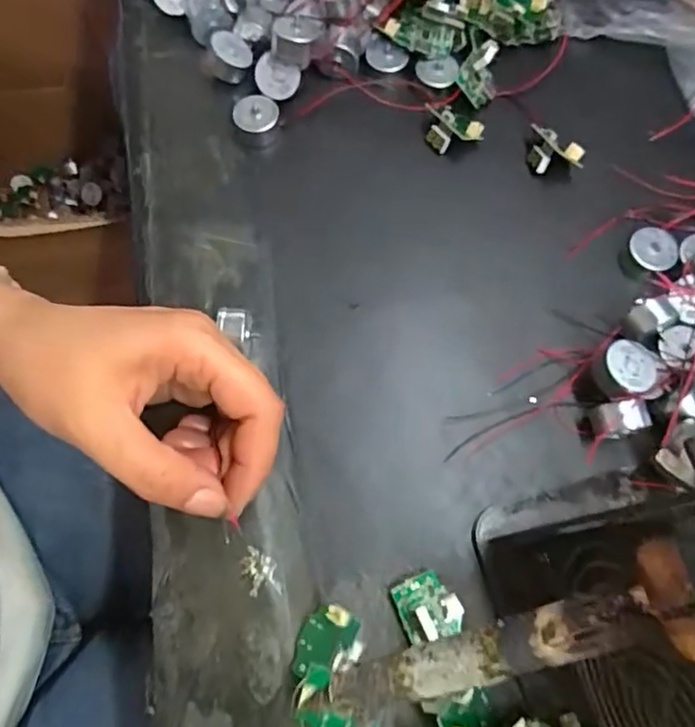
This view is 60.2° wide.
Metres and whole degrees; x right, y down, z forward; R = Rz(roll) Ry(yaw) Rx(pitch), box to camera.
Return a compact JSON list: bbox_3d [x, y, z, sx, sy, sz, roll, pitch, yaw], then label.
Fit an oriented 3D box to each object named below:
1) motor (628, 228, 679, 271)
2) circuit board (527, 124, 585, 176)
[{"bbox_3d":[0.152,-0.056,0.297,0.022,0.009,0.022,0,70,0],"label":"motor"},{"bbox_3d":[0.105,-0.110,0.312,0.014,0.020,0.033,-38,75,-13],"label":"circuit board"}]

